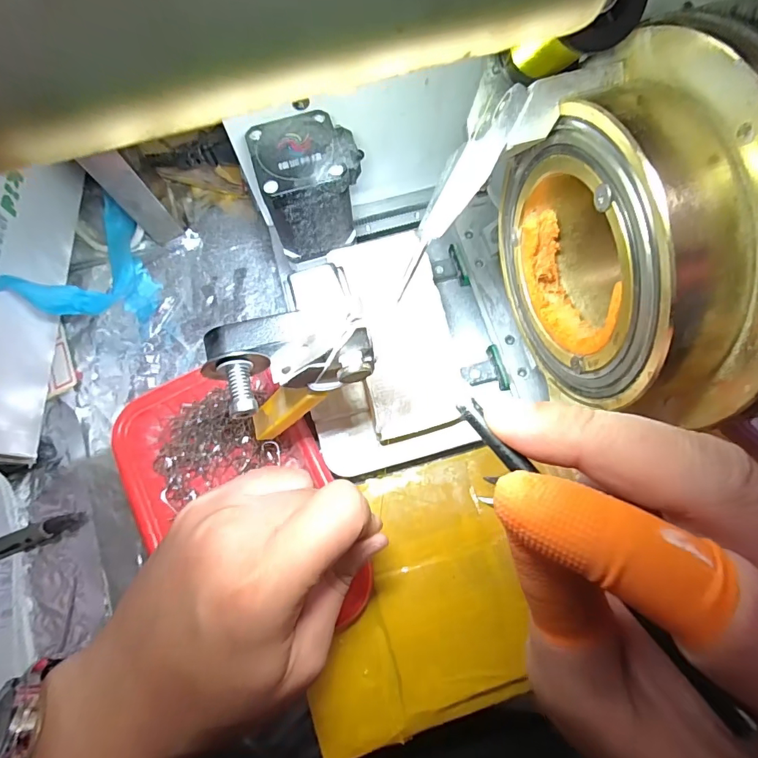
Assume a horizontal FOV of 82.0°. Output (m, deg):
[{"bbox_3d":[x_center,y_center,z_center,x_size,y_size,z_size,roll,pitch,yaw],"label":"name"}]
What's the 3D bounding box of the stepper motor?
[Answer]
[{"bbox_3d":[-0.036,-0.098,0.227,0.052,0.056,0.043,-15,77,-3],"label":"stepper motor"}]

